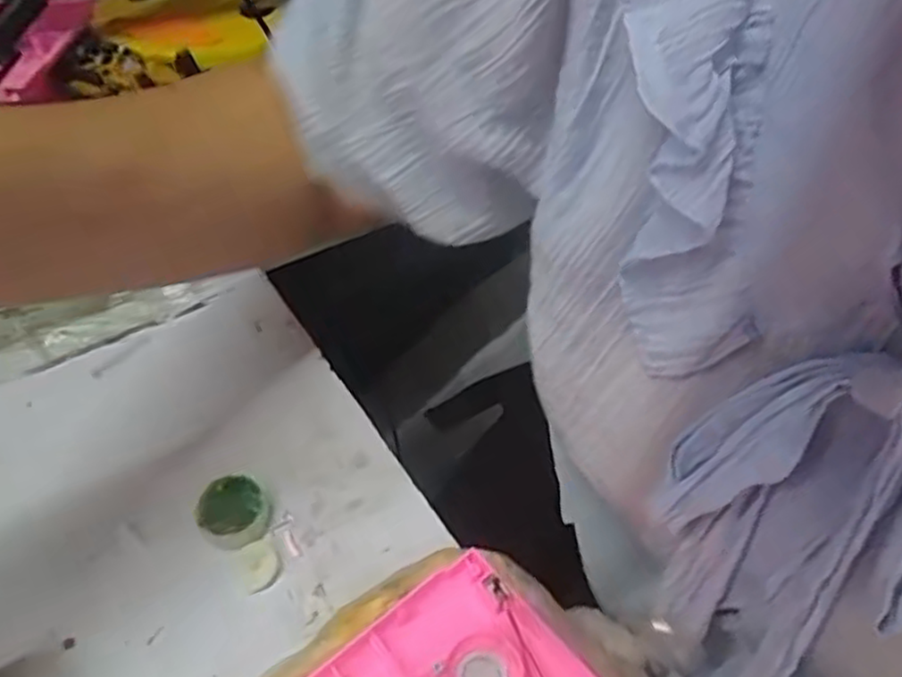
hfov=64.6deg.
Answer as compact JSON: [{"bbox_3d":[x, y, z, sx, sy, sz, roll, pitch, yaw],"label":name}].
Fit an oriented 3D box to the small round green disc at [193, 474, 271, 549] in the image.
[{"bbox_3d":[-0.106,0.085,0.348,0.032,0.017,0.034,2,47,-2],"label":"small round green disc"}]

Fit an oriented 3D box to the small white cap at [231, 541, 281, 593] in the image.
[{"bbox_3d":[-0.091,0.107,0.337,0.020,0.005,0.023,-20,52,-22],"label":"small white cap"}]

